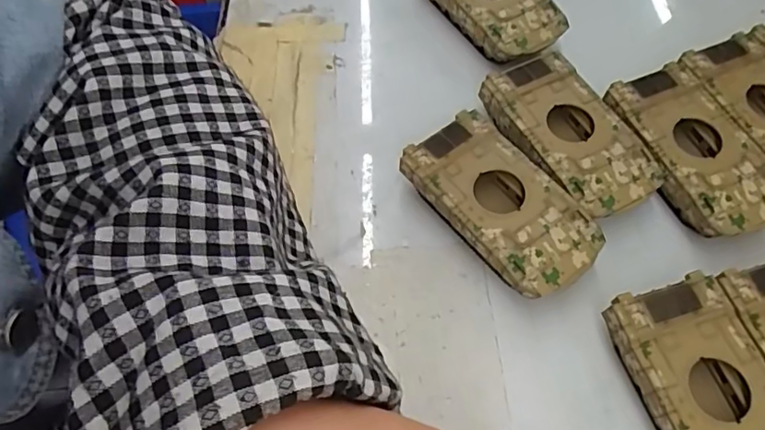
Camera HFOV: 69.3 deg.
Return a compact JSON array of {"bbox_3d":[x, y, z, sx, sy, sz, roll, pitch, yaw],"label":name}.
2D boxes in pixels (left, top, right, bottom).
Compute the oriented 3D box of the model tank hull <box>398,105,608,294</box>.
[{"bbox_3d":[0.056,-0.002,0.271,0.051,0.027,0.095,-36,68,-19],"label":"model tank hull"}]

